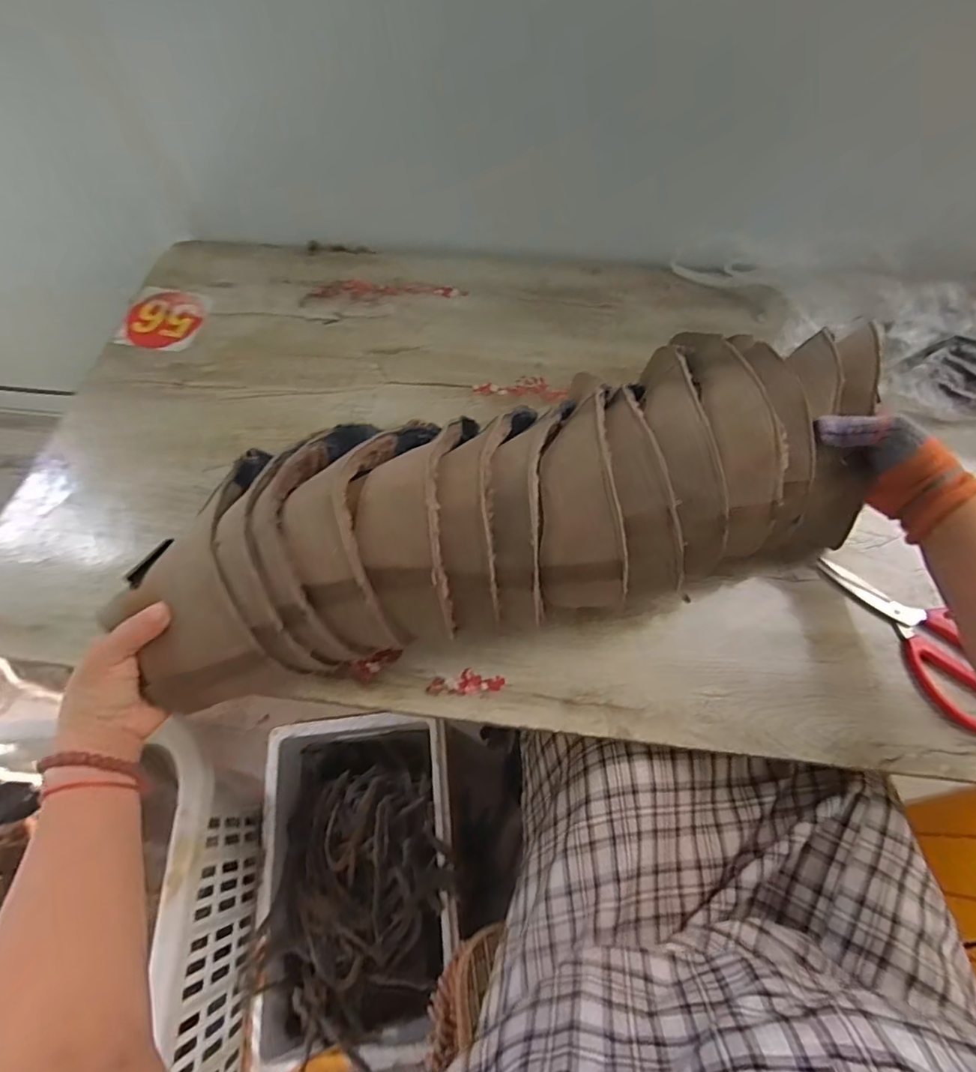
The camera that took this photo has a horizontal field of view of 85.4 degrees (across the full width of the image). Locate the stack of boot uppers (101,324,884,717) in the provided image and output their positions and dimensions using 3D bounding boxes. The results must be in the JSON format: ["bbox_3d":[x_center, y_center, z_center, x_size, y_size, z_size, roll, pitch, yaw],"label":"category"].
[{"bbox_3d":[0.029,-0.027,0.444,0.621,0.147,0.188,-15,63,-6],"label":"stack of boot uppers"}]

